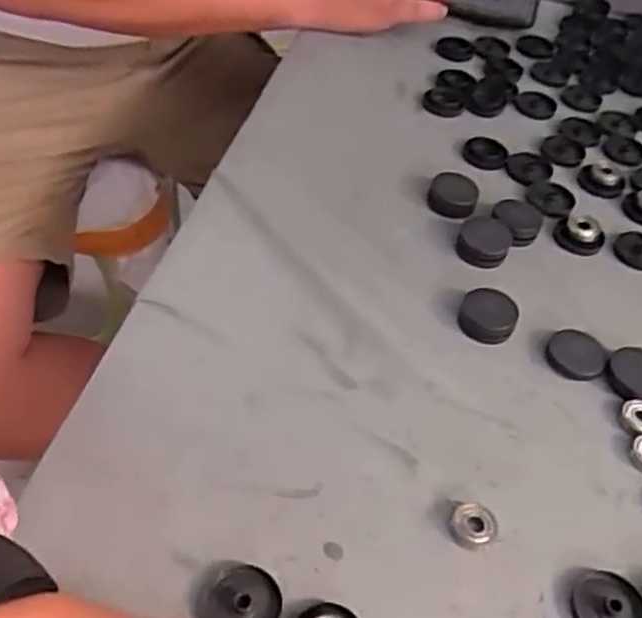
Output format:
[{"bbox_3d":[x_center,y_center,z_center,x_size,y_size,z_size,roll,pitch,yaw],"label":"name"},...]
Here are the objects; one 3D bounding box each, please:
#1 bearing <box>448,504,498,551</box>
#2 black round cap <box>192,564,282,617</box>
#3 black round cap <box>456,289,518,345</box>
[{"bbox_3d":[0.072,0.101,0.350,0.021,0.008,0.020,3,48,-3],"label":"bearing"},{"bbox_3d":[-0.036,0.123,0.314,0.036,0.010,0.033,3,48,-3],"label":"black round cap"},{"bbox_3d":[0.098,0.005,0.439,0.033,0.013,0.034,3,48,-3],"label":"black round cap"}]

